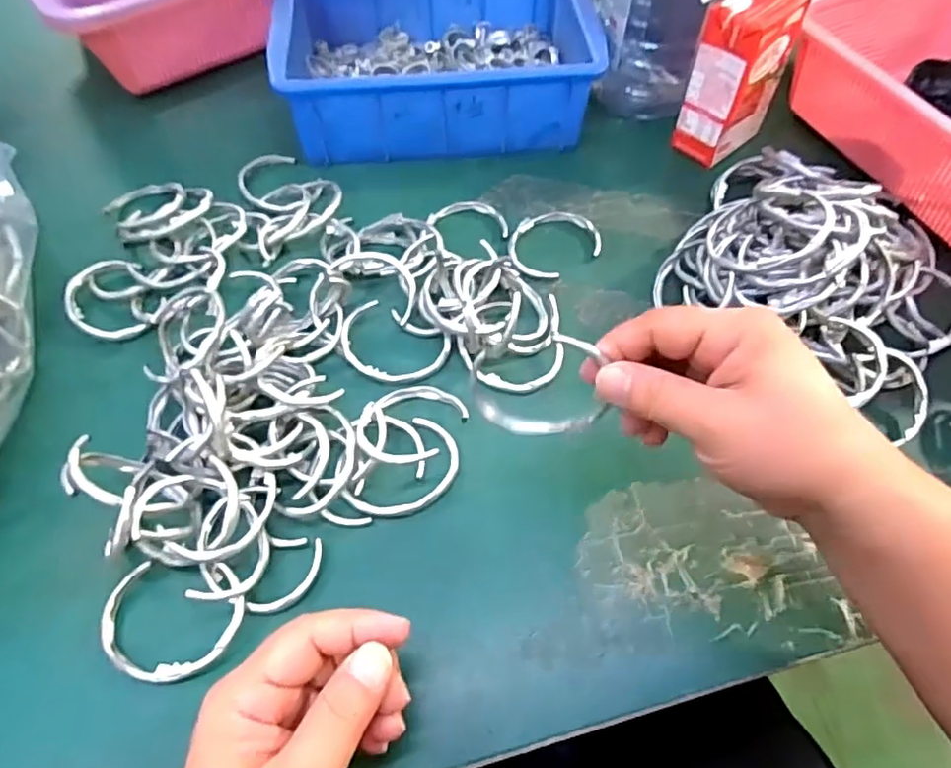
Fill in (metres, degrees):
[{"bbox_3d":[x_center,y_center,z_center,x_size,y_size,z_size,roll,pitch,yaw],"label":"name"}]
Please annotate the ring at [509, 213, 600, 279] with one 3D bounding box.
[{"bbox_3d":[0.053,-0.101,0.430,0.070,0.010,0.052,-30,63,-19],"label":"ring"}]

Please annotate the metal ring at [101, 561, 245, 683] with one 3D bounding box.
[{"bbox_3d":[-0.145,0.113,0.290,0.068,0.010,0.052,3,58,0],"label":"metal ring"}]

